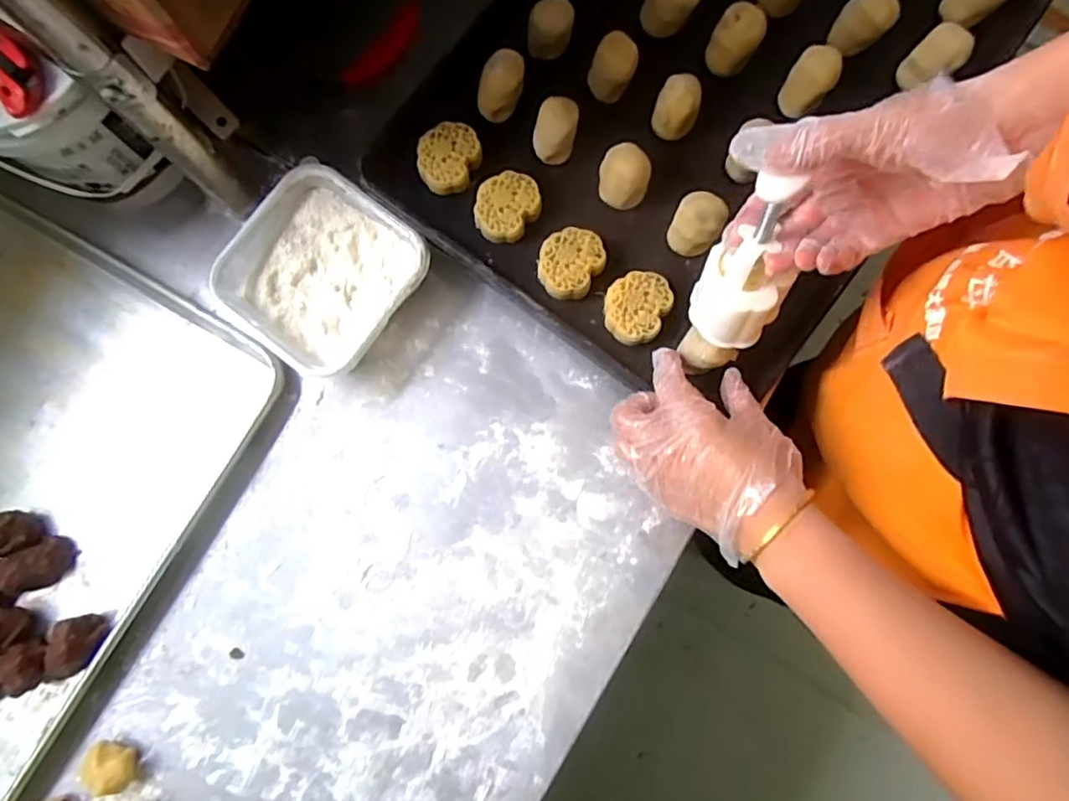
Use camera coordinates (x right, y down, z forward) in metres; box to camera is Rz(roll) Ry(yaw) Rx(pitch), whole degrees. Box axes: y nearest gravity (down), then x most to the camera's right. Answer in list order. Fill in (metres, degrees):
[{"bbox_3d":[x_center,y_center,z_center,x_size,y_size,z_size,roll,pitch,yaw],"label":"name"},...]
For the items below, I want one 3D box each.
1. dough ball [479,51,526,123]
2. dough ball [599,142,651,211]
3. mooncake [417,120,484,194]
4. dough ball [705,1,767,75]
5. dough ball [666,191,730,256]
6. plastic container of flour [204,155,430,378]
[{"bbox_3d":[-0.029,-0.278,0.565,0.041,0.051,0.032,0,80,1],"label":"dough ball"},{"bbox_3d":[0.077,-0.191,0.548,0.043,0.050,0.032,18,81,4],"label":"dough ball"},{"bbox_3d":[-0.075,-0.215,0.574,0.056,0.028,0.056,0,80,0],"label":"mooncake"},{"bbox_3d":[0.179,-0.323,0.570,0.039,0.058,0.029,42,43,0],"label":"dough ball"},{"bbox_3d":[0.137,-0.149,0.538,0.040,0.046,0.037,0,80,0],"label":"dough ball"},{"bbox_3d":[-0.194,-0.113,0.592,0.162,0.066,0.159,37,81,6],"label":"plastic container of flour"}]

